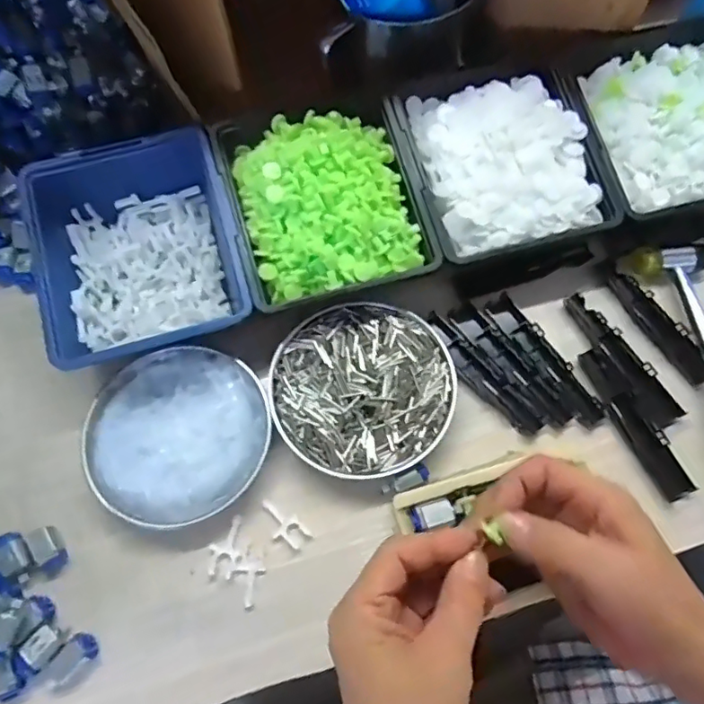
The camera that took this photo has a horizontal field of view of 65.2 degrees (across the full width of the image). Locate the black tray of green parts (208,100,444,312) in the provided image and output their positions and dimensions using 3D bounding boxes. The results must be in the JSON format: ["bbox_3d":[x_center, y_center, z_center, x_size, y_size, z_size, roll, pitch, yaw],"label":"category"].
[{"bbox_3d":[-0.021,-0.117,0.432,0.143,0.063,0.160,-15,69,-6],"label":"black tray of green parts"}]

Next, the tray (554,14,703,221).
[{"bbox_3d":[0.259,-0.187,0.463,0.140,0.062,0.162,-15,69,-6],"label":"tray"}]

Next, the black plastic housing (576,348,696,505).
[{"bbox_3d":[0.209,0.051,0.410,0.025,0.010,0.119,-22,69,-9],"label":"black plastic housing"}]

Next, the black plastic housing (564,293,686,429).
[{"bbox_3d":[0.209,0.004,0.428,0.025,0.009,0.119,-27,70,-11],"label":"black plastic housing"}]

